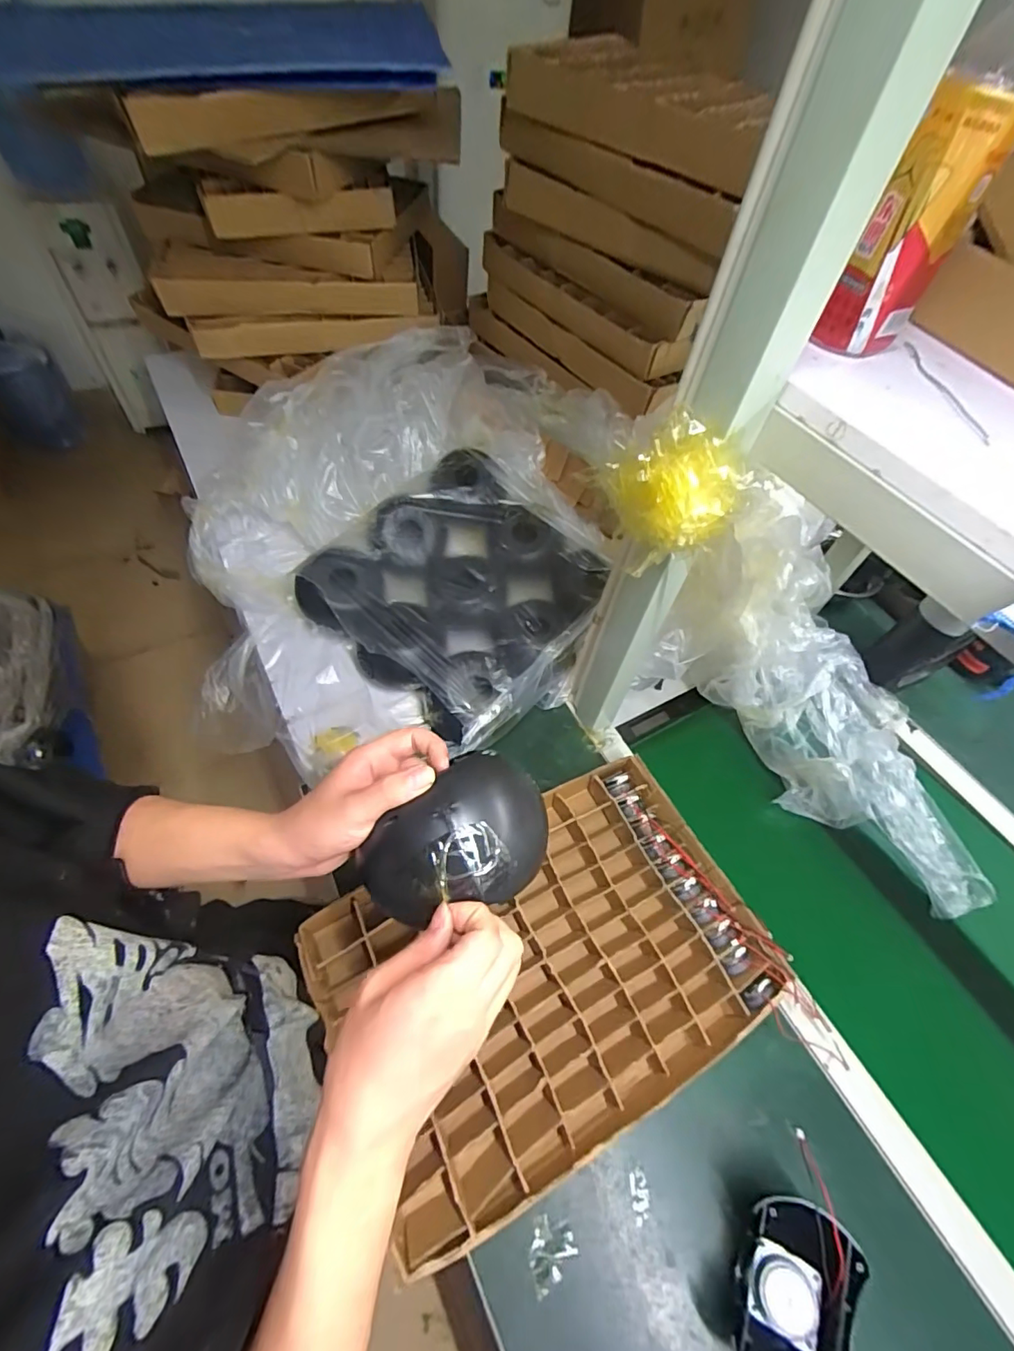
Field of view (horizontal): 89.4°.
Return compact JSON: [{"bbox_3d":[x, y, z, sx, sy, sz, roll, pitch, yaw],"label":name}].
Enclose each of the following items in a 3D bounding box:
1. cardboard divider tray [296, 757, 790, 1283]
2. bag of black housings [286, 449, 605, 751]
[{"bbox_3d":[0.042,0.319,0.569,0.448,0.059,0.310,-22,61,-18],"label":"cardboard divider tray"},{"bbox_3d":[-0.061,-0.129,0.769,0.369,0.119,0.372,40,62,20],"label":"bag of black housings"}]

